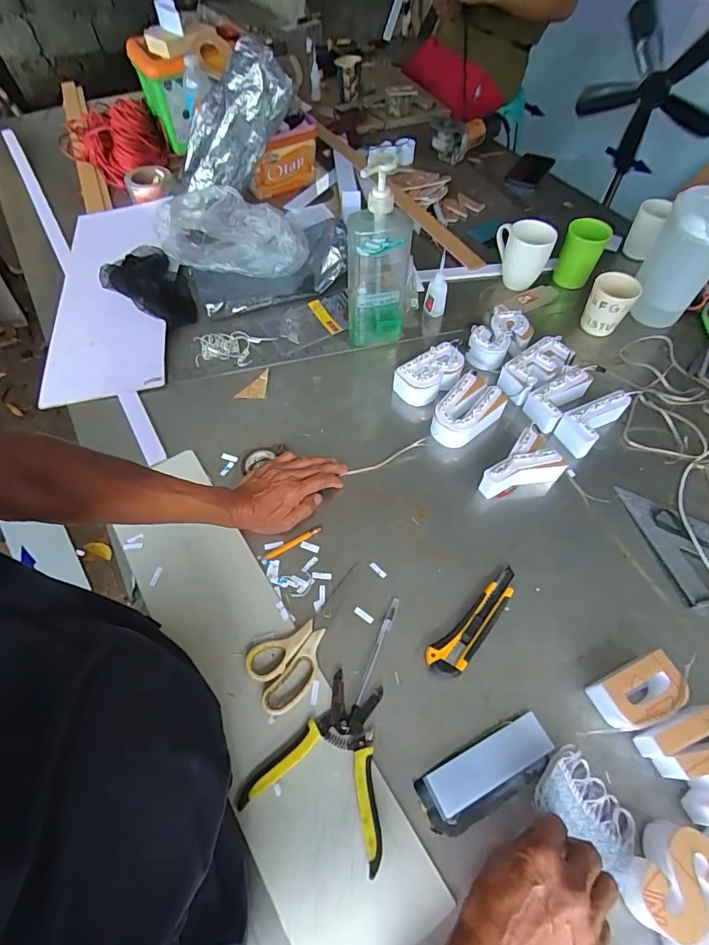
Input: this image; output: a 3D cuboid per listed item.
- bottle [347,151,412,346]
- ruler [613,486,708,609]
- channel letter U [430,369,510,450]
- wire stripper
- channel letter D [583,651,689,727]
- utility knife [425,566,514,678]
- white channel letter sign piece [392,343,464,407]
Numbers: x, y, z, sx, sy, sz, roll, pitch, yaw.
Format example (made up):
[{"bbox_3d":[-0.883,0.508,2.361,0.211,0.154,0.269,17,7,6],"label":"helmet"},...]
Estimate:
[{"bbox_3d":[0.038,-0.322,0.697,0.097,0.286,0.063,0,58,0],"label":"bottle"},{"bbox_3d":[0.475,0.079,0.604,0.165,0.014,0.169,-14,59,-7],"label":"ruler"},{"bbox_3d":[0.175,-0.090,0.691,0.077,0.060,0.119,32,63,18],"label":"channel letter U"},{"bbox_3d":[-0.018,0.293,0.464,0.140,0.013,0.146,21,60,13],"label":"wire stripper"},{"bbox_3d":[0.304,0.235,0.485,0.089,0.046,0.056,-21,60,-13],"label":"channel letter D"},{"bbox_3d":[0.147,0.178,0.535,0.155,0.018,0.038,-39,66,-22],"label":"utility knife"},{"bbox_3d":[0.128,-0.158,0.732,0.117,0.051,0.064,-30,63,-17],"label":"white channel letter sign piece"}]

